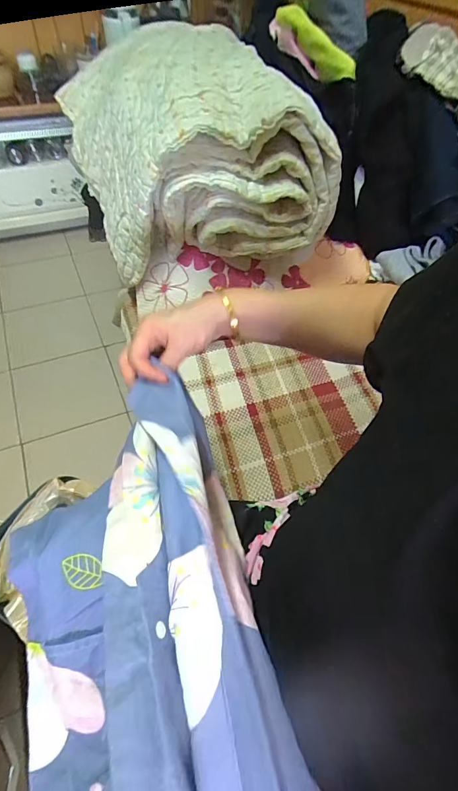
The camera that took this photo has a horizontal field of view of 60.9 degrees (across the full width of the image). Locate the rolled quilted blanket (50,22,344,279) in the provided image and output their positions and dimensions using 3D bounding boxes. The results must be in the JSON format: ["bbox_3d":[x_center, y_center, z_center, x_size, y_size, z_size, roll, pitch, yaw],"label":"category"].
[{"bbox_3d":[-0.103,-0.535,0.806,0.395,0.294,0.616,-12,53,-13],"label":"rolled quilted blanket"}]

